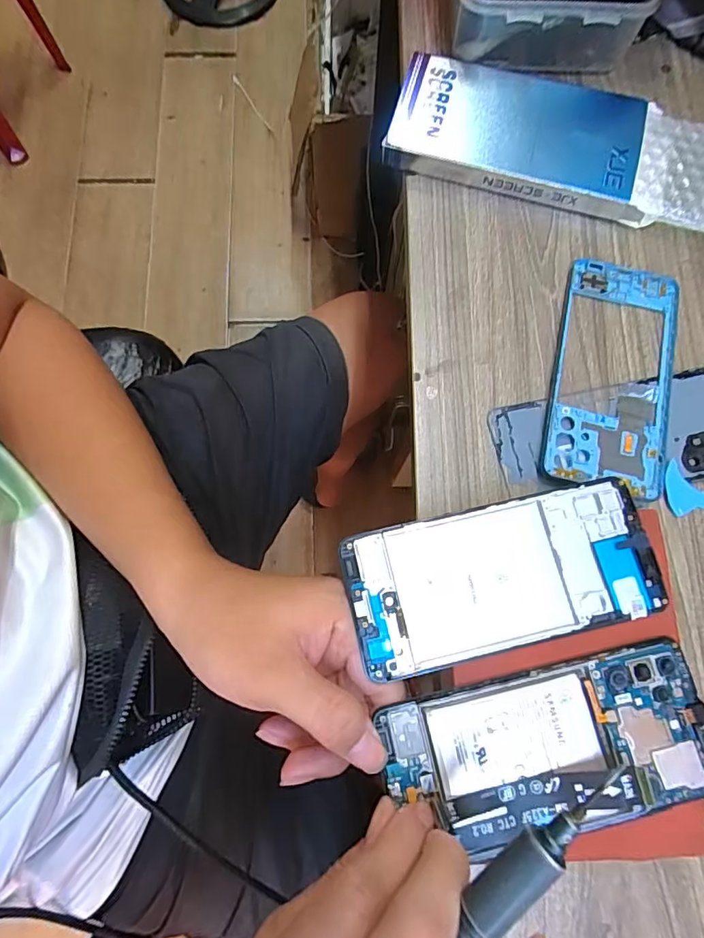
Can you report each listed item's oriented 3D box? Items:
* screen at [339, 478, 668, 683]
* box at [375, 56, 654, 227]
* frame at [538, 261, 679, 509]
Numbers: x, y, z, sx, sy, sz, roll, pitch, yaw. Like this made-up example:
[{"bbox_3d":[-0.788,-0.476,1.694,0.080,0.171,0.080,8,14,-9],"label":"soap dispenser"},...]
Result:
[{"bbox_3d":[0.076,0.053,0.251,0.153,0.005,0.069,-12,77,-4],"label":"screen"},{"bbox_3d":[0.119,-0.237,0.352,0.177,0.027,0.091,13,76,2],"label":"box"},{"bbox_3d":[0.167,-0.058,0.319,0.074,0.009,0.162,14,77,0],"label":"frame"}]

